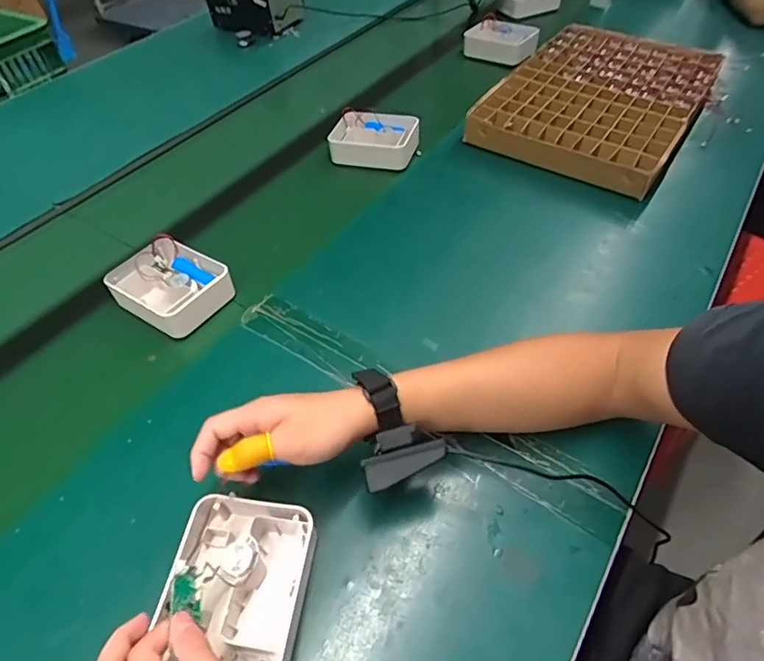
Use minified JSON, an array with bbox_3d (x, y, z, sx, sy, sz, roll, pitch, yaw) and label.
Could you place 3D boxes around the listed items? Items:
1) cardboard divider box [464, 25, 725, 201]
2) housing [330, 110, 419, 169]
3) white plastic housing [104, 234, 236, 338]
[{"bbox_3d":[0.367,-0.393,0.884,0.299,0.057,0.424,27,55,23],"label":"cardboard divider box"},{"bbox_3d":[-0.014,-0.305,0.837,0.138,0.039,0.107,12,50,12],"label":"housing"},{"bbox_3d":[-0.259,-0.057,0.642,0.131,0.038,0.103,25,54,22],"label":"white plastic housing"}]

